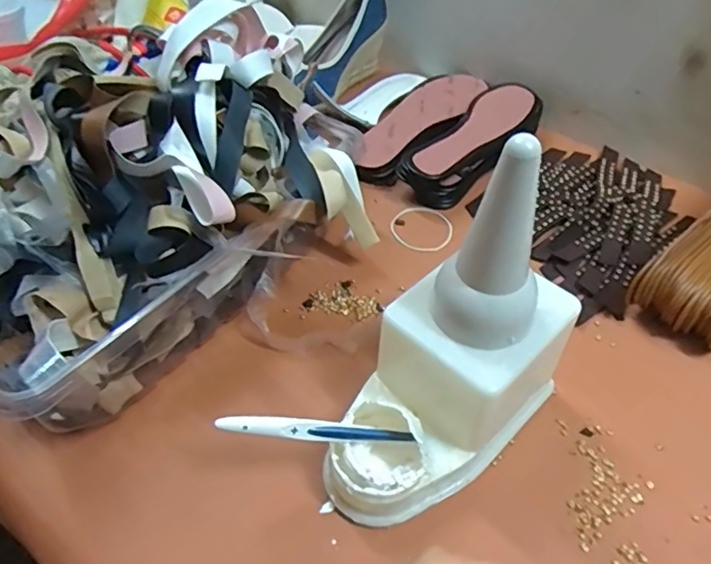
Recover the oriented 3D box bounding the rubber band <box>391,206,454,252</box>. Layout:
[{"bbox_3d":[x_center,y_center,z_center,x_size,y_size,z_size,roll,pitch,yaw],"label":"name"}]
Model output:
[{"bbox_3d":[0.072,-0.057,0.619,0.061,0.005,0.063,-39,68,-22],"label":"rubber band"}]

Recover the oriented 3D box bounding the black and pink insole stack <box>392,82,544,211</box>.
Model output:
[{"bbox_3d":[0.146,-0.165,0.678,0.081,0.054,0.221,31,55,27],"label":"black and pink insole stack"}]

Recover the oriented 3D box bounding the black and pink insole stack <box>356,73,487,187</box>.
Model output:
[{"bbox_3d":[0.078,-0.201,0.724,0.092,0.039,0.247,26,52,23],"label":"black and pink insole stack"}]

